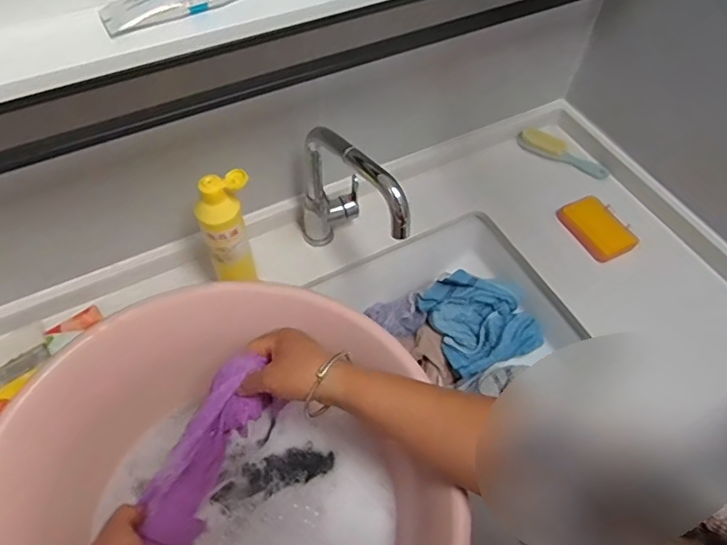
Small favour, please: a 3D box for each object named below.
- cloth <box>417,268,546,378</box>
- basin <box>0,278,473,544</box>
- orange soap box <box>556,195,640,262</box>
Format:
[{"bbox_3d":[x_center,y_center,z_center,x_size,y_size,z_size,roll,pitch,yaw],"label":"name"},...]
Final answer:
[{"bbox_3d":[0.179,0.069,0.838,0.134,0.055,0.150,-22,60,-16],"label":"cloth"},{"bbox_3d":[-0.131,0.229,0.523,0.413,0.143,0.387,1,56,-2],"label":"basin"},{"bbox_3d":[0.377,-0.073,0.861,0.070,0.029,0.115,-25,61,-18],"label":"orange soap box"}]

